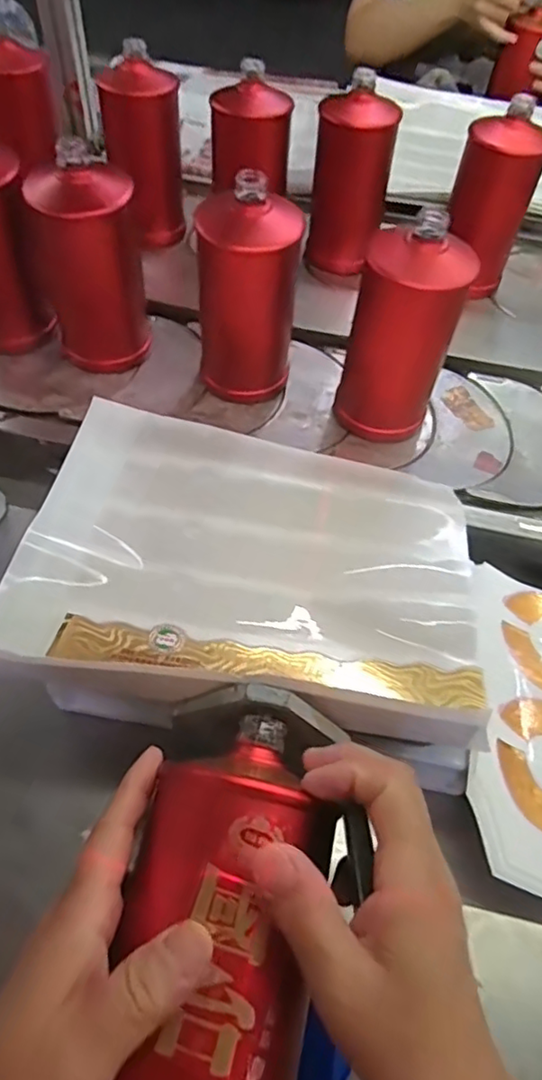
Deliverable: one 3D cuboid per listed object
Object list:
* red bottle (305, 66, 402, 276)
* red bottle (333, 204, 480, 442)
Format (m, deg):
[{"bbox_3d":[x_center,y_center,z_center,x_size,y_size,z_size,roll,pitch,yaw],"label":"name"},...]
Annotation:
[{"bbox_3d":[0.097,-0.422,0.697,0.087,0.173,0.072,11,55,5],"label":"red bottle"},{"bbox_3d":[0.110,-0.173,0.520,0.071,0.179,0.072,-27,60,-20],"label":"red bottle"}]

